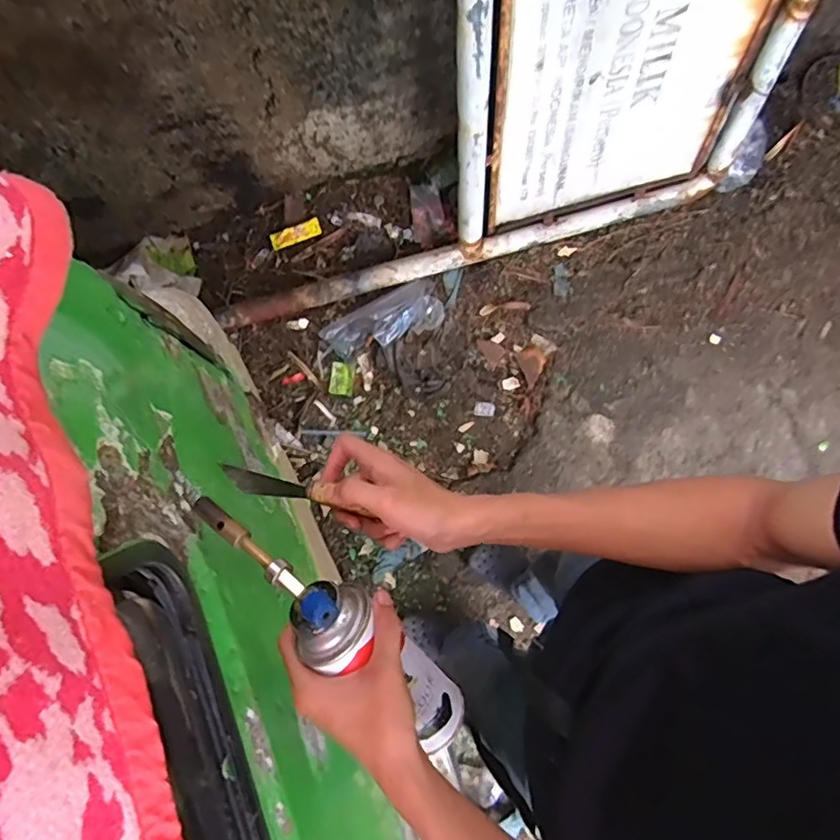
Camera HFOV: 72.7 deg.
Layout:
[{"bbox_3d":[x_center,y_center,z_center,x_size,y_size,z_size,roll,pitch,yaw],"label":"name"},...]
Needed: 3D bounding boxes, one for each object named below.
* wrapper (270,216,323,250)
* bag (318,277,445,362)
[{"bbox_3d":[-0.314,-0.471,1.445,0.128,0.011,0.042,-22,108,0],"label":"wrapper"},{"bbox_3d":[-0.091,-0.247,1.416,0.304,0.083,0.121,-26,80,-5],"label":"bag"}]

